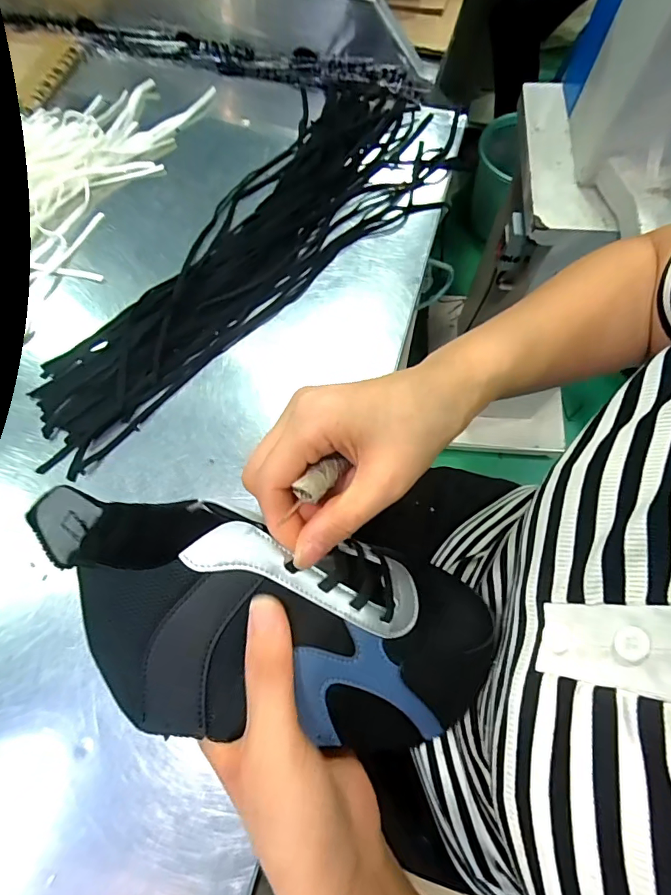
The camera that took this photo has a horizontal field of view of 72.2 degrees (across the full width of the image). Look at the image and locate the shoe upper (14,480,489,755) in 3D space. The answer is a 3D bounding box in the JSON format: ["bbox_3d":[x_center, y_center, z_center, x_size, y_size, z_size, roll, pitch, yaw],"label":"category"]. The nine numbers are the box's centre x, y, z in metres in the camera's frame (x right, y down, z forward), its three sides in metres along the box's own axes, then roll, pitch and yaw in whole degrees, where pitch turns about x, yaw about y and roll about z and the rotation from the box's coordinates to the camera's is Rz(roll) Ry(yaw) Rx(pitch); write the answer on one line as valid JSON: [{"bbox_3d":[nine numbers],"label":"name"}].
[{"bbox_3d":[-0.031,0.089,0.247,0.246,0.068,0.109,18,72,-10],"label":"shoe upper"}]

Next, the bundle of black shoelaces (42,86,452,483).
[{"bbox_3d":[-0.084,-0.204,0.463,0.160,0.017,0.531,40,77,15],"label":"bundle of black shoelaces"}]

